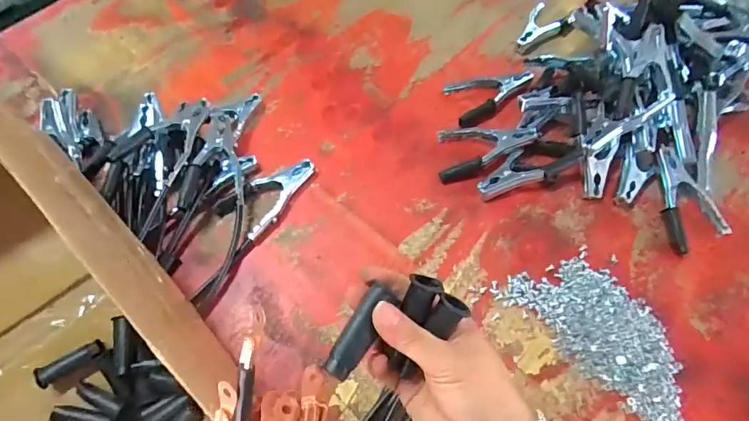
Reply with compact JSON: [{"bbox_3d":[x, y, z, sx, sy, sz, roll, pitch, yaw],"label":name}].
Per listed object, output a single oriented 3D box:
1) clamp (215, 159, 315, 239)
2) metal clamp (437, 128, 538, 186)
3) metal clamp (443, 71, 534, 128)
[{"bbox_3d":[-0.145,-0.027,0.616,0.082,0.024,0.137,40,71,18],"label":"clamp"},{"bbox_3d":[0.161,-0.085,0.628,0.130,0.033,0.091,2,64,2],"label":"metal clamp"},{"bbox_3d":[0.187,-0.185,0.687,0.135,0.024,0.092,-12,65,-4],"label":"metal clamp"}]

